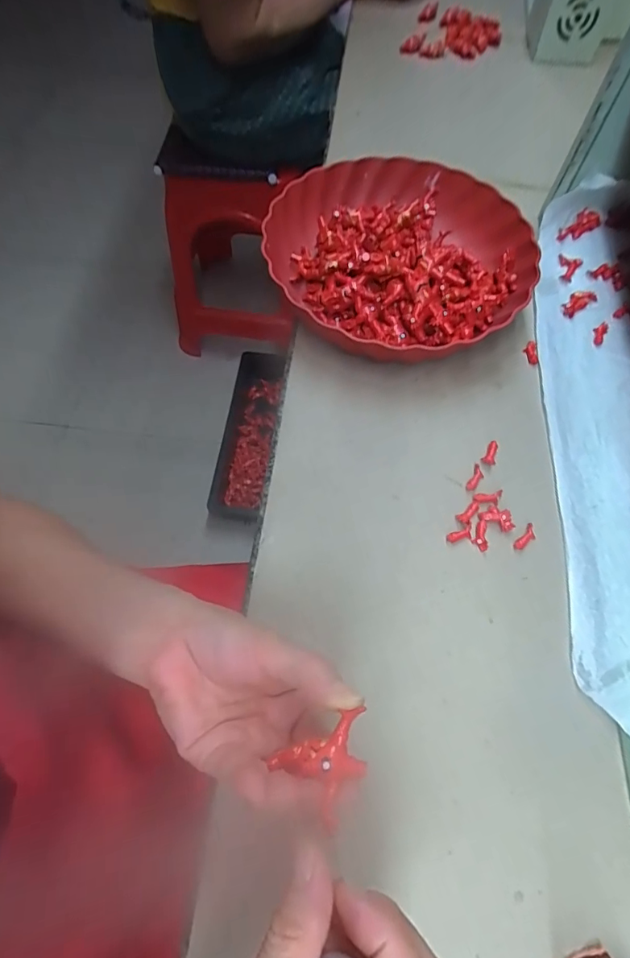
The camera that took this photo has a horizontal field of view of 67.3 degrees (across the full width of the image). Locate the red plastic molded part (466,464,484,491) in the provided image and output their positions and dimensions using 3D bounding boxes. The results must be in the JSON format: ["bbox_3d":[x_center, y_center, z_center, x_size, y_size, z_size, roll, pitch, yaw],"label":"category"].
[{"bbox_3d":[0.126,-0.001,0.369,0.010,0.004,0.023,25,66,10],"label":"red plastic molded part"}]

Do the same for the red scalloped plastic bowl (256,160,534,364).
[{"bbox_3d":[0.075,-0.206,0.442,0.239,0.059,0.233,-28,68,-14],"label":"red scalloped plastic bowl"}]

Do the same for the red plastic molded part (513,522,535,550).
[{"bbox_3d":[0.157,0.044,0.350,0.010,0.004,0.023,38,69,16],"label":"red plastic molded part"}]

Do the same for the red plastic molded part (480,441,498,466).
[{"bbox_3d":[0.143,-0.021,0.380,0.011,0.004,0.022,30,67,13],"label":"red plastic molded part"}]

